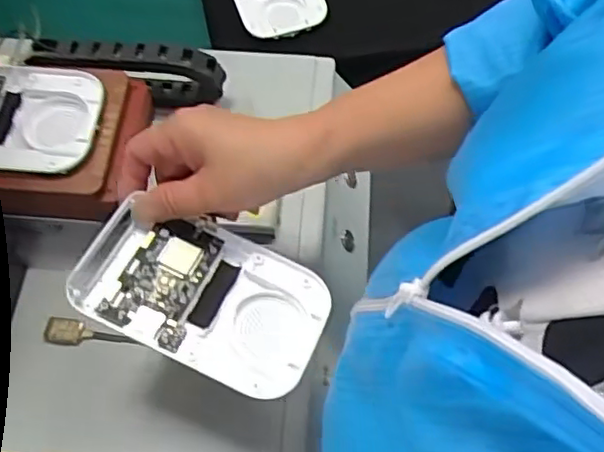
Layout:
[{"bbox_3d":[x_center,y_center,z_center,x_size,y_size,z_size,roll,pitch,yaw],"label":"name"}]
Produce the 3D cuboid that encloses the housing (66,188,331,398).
[{"bbox_3d":[-0.067,0.043,0.435,0.165,0.027,0.099,22,65,11],"label":"housing"}]

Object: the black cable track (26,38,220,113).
[{"bbox_3d":[-0.176,-0.154,0.657,0.192,0.077,0.034,3,63,1],"label":"black cable track"}]

